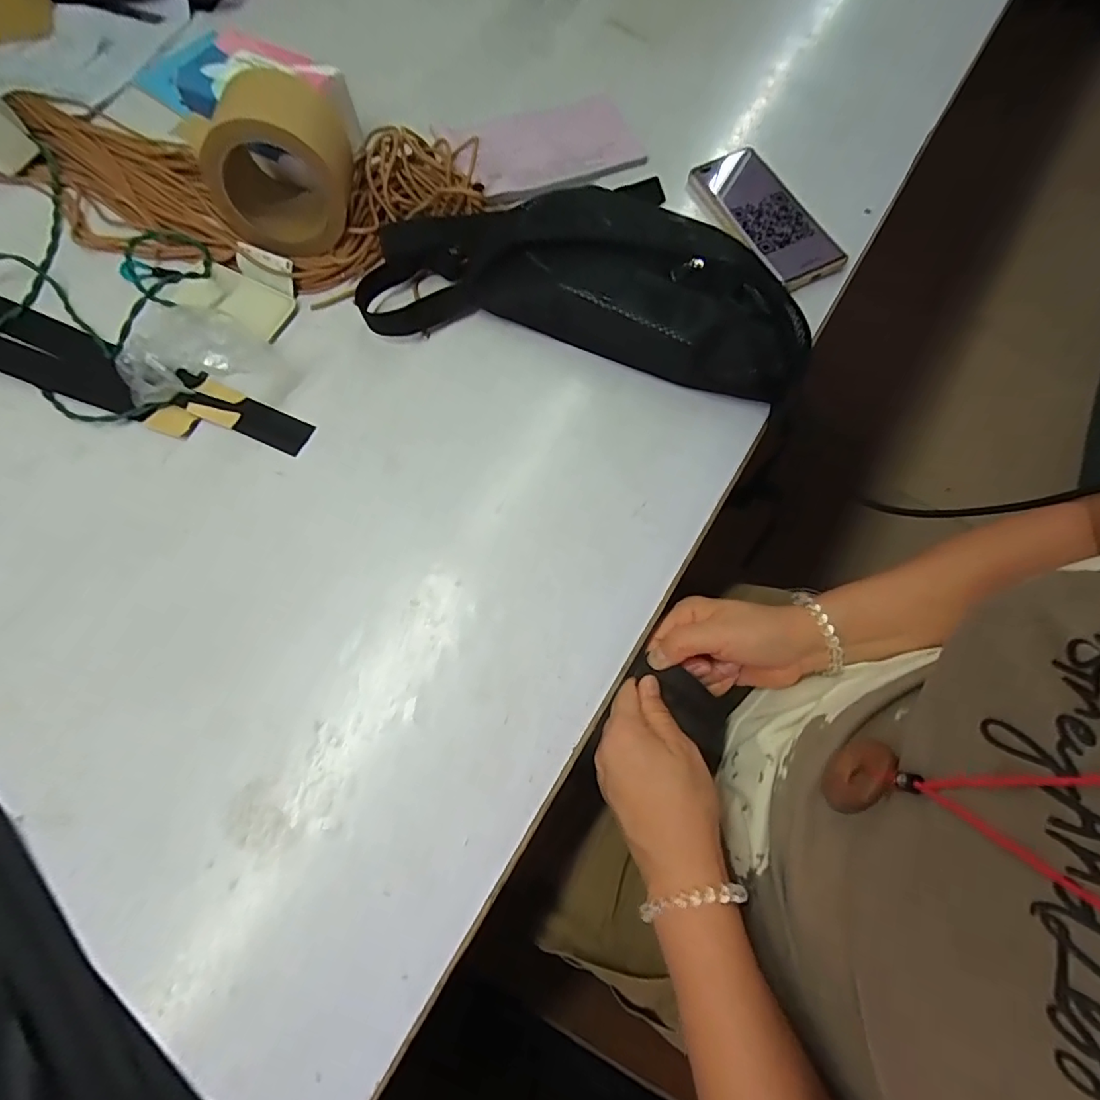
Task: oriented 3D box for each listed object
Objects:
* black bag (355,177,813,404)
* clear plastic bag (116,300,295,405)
[{"bbox_3d":[0.034,-0.236,0.436,0.376,0.076,0.155,12,72,2],"label":"black bag"},{"bbox_3d":[-0.286,-0.150,0.415,0.127,0.040,0.084,21,72,5],"label":"clear plastic bag"}]

